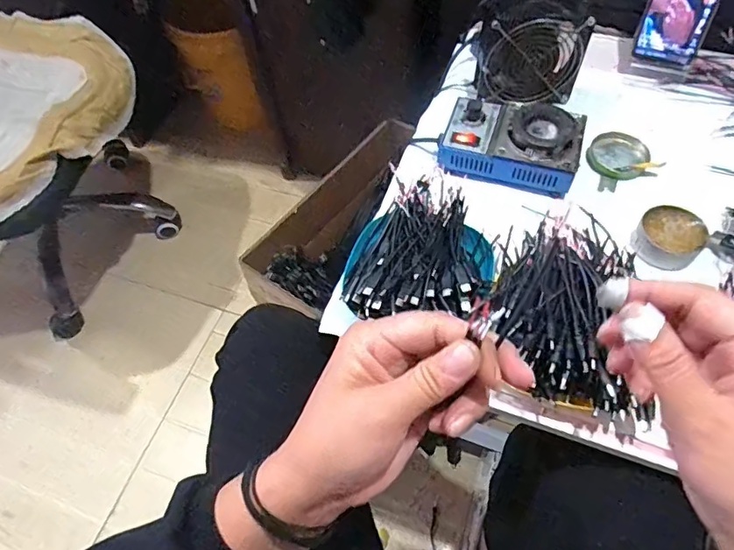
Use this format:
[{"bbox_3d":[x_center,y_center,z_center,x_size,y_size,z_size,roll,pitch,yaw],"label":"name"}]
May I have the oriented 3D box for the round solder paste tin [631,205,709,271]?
[{"bbox_3d":[0.306,-0.036,0.524,0.061,0.029,0.067,-2,58,3],"label":"round solder paste tin"}]

